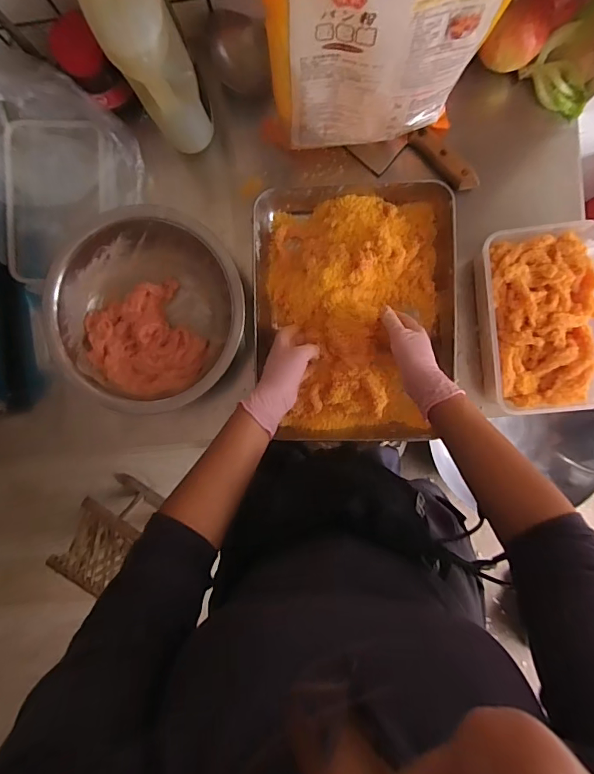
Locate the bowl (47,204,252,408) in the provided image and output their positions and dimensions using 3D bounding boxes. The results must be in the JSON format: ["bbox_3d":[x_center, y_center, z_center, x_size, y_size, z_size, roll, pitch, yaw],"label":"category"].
[{"bbox_3d":[-0.207,-0.104,0.663,0.265,0.088,0.257,0,92,4],"label":"bowl"}]

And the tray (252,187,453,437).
[{"bbox_3d":[0.080,-0.104,0.644,0.274,0.067,0.360,-1,92,4],"label":"tray"}]

